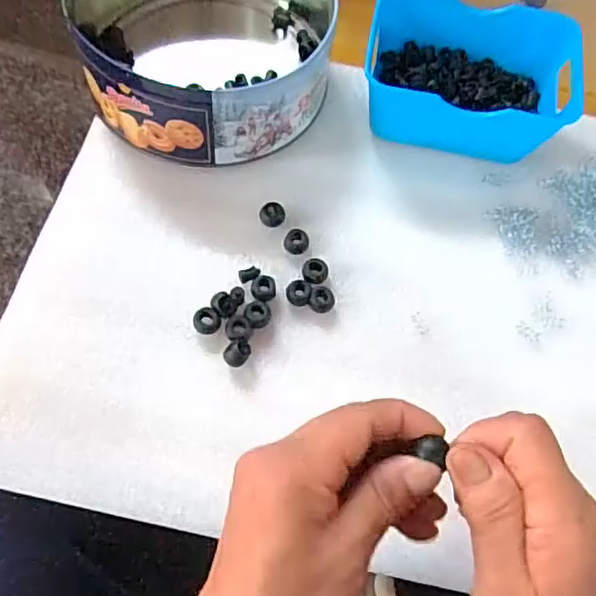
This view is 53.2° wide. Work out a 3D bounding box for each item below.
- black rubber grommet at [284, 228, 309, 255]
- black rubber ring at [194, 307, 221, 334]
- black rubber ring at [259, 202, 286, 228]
[{"bbox_3d":[-0.001,-0.040,0.420,0.017,0.010,0.018,2,66,-4],"label":"black rubber grommet"},{"bbox_3d":[-0.059,0.016,0.392,0.017,0.009,0.017,2,66,-4],"label":"black rubber ring"},{"bbox_3d":[-0.018,-0.059,0.425,0.018,0.010,0.015,-4,66,-6],"label":"black rubber ring"}]

